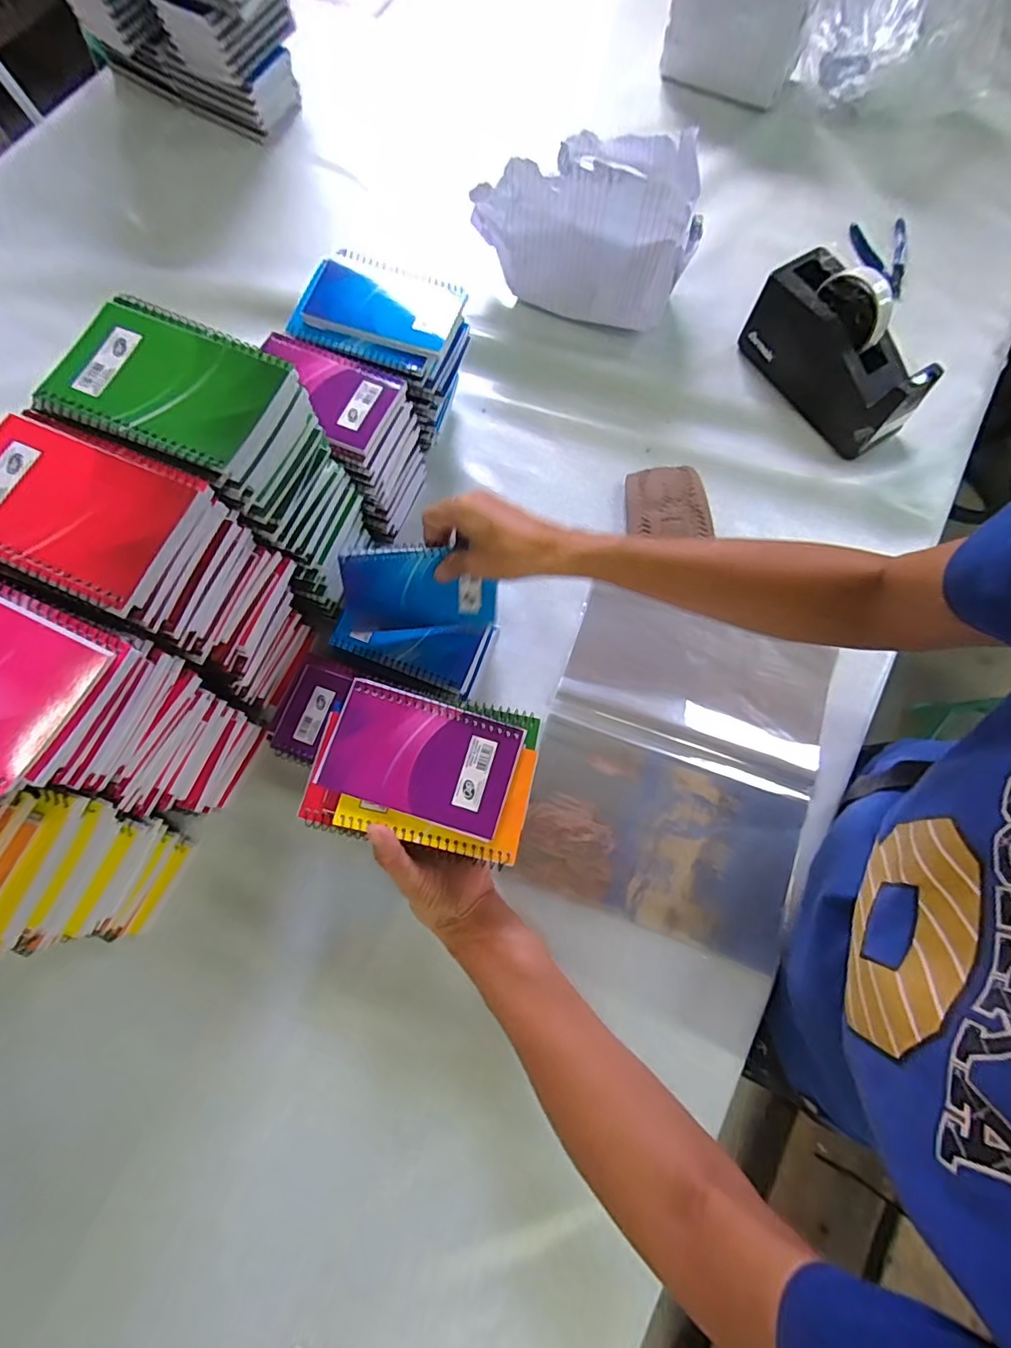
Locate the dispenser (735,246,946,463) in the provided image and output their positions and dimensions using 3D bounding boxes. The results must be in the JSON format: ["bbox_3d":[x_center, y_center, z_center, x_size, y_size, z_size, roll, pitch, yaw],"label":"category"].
[{"bbox_3d":[0.359,-0.347,0.587,0.077,0.106,0.199,-29,76,-9],"label":"dispenser"}]

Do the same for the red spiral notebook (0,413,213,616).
[{"bbox_3d":[-0.249,-0.092,0.305,0.127,0.009,0.081,22,74,5],"label":"red spiral notebook"}]

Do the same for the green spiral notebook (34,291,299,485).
[{"bbox_3d":[-0.203,-0.179,0.331,0.134,0.013,0.092,22,74,5],"label":"green spiral notebook"}]

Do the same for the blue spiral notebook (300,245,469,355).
[{"bbox_3d":[-0.107,-0.334,0.484,0.133,0.010,0.083,16,74,3],"label":"blue spiral notebook"}]

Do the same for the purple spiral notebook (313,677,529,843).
[{"bbox_3d":[-0.059,0.059,0.386,0.132,0.011,0.081,18,74,4],"label":"purple spiral notebook"}]

